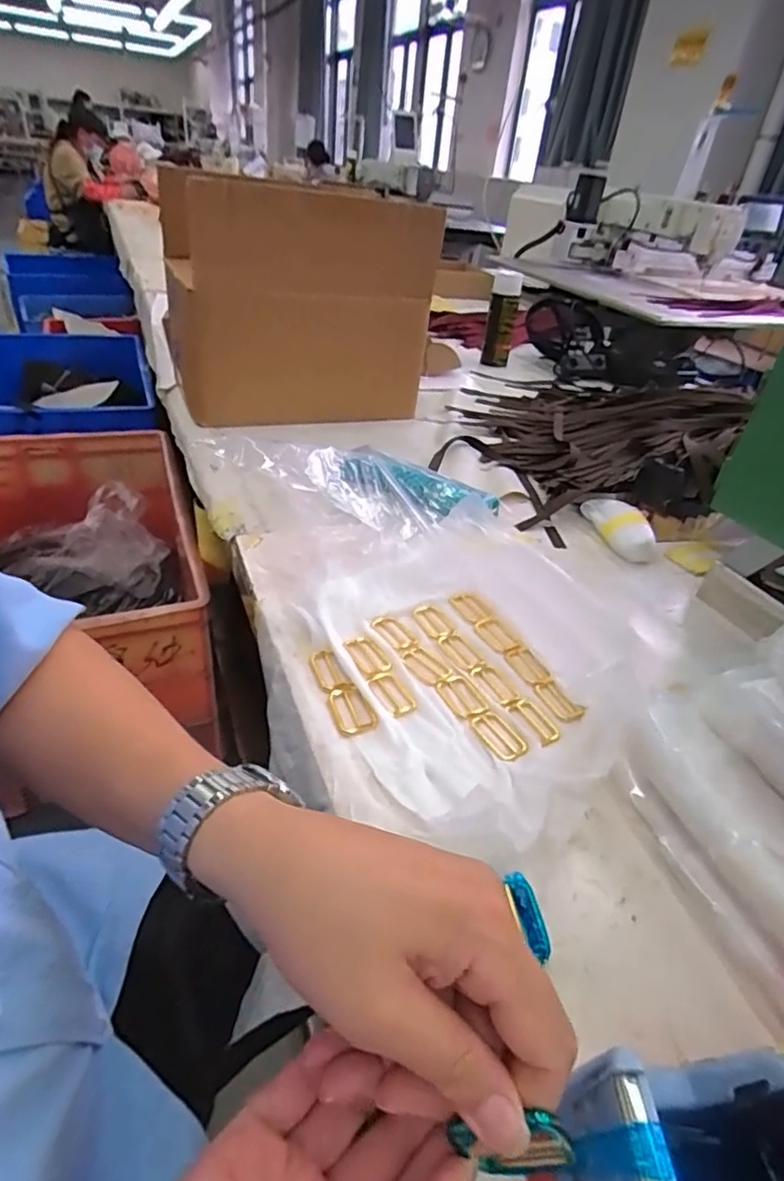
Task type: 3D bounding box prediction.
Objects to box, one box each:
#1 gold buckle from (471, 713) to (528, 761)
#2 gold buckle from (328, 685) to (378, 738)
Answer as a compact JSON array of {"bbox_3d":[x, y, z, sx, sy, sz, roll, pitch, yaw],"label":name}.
[{"bbox_3d":[0.086,0.113,0.462,0.028,0.007,0.051,-14,41,-25],"label":"gold buckle"},{"bbox_3d":[-0.033,0.094,0.466,0.031,0.005,0.051,-23,43,-17],"label":"gold buckle"}]

